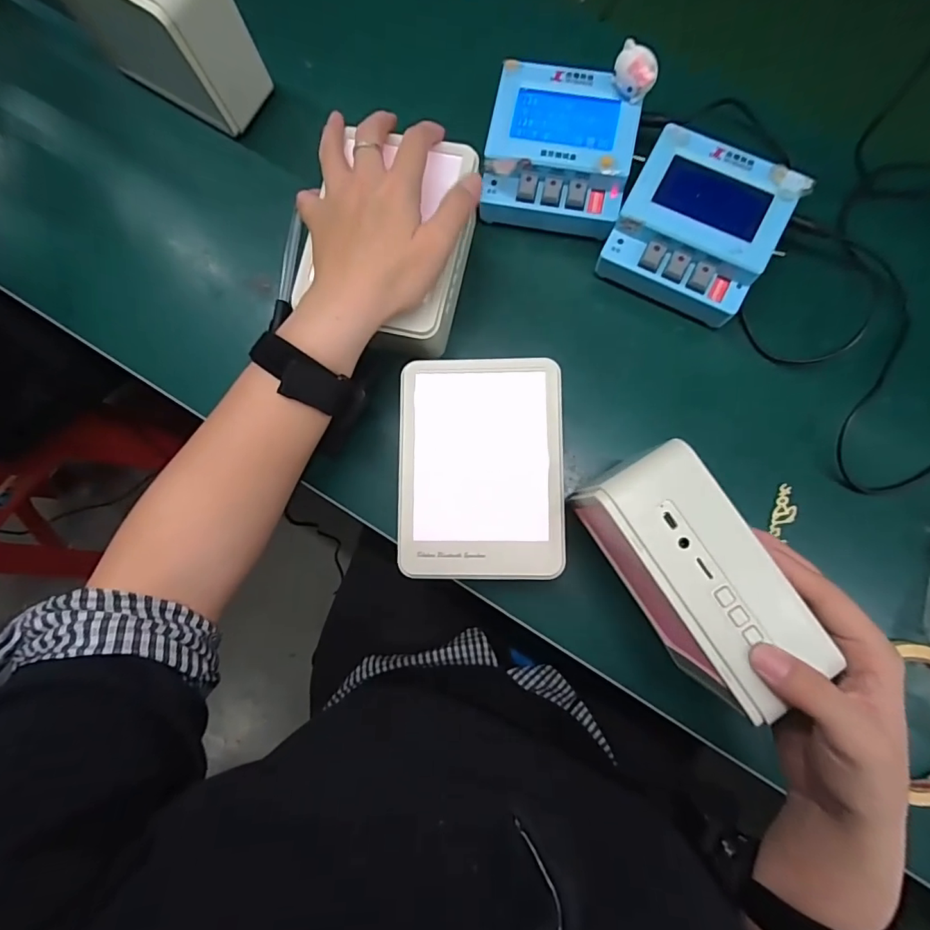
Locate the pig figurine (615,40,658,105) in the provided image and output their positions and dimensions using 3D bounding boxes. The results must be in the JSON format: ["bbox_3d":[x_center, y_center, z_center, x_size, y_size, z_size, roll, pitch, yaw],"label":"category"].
[{"bbox_3d":[0.113,-0.259,0.329,0.026,0.027,0.024,11,82,4],"label":"pig figurine"}]

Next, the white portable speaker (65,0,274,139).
[{"bbox_3d":[-0.233,-0.336,0.369,0.140,0.102,0.055,33,84,7],"label":"white portable speaker"}]

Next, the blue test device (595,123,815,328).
[{"bbox_3d":[0.160,-0.163,0.345,0.103,0.047,0.103,28,83,6],"label":"blue test device"}]

